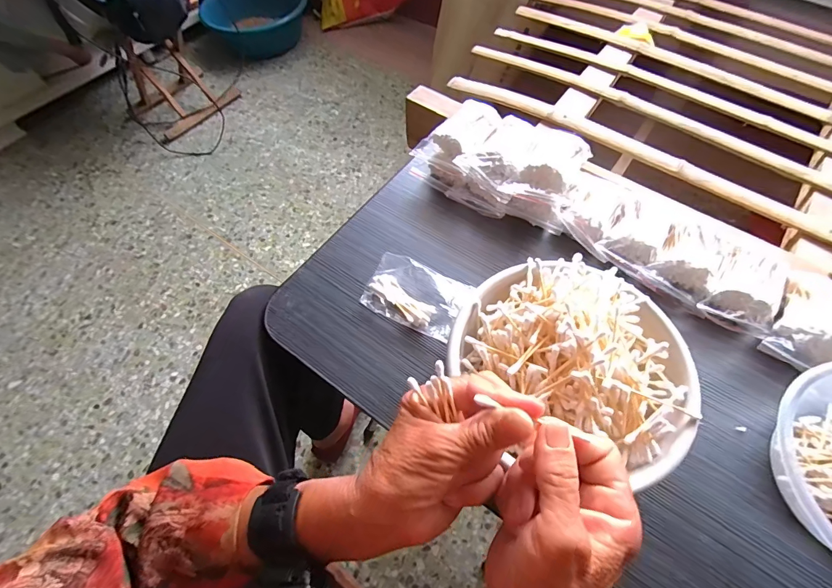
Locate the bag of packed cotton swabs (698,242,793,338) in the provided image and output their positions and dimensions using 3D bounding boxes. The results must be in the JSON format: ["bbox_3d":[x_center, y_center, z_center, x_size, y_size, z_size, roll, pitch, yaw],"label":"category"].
[{"bbox_3d":[0.336,-0.007,0.396,0.063,0.047,0.101,30,67,17],"label":"bag of packed cotton swabs"}]

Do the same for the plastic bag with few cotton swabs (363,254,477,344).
[{"bbox_3d":[-0.001,0.000,0.406,0.103,0.024,0.065,21,65,13],"label":"plastic bag with few cotton swabs"}]

